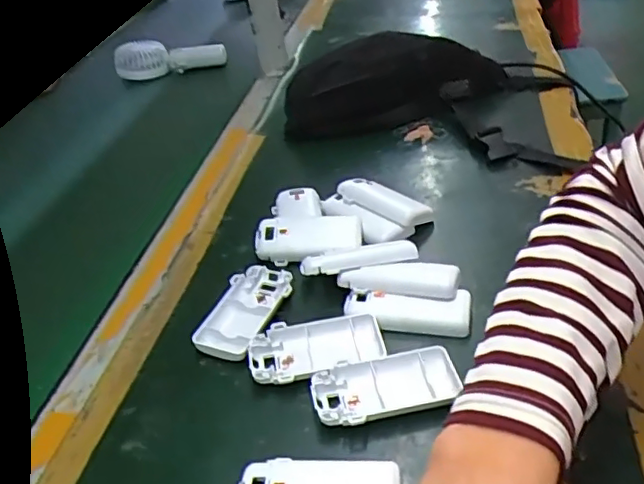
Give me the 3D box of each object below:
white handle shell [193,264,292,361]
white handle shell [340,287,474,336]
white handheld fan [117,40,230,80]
[{"bbox_3d":[-0.059,0.056,0.477,0.051,0.018,0.092,6,37,17],"label":"white handle shell"},{"bbox_3d":[0.064,0.053,0.454,0.093,0.016,0.033,-1,36,8],"label":"white handle shell"},{"bbox_3d":[-0.263,-0.322,1.050,0.195,0.065,0.029,-3,35,5],"label":"white handheld fan"}]

